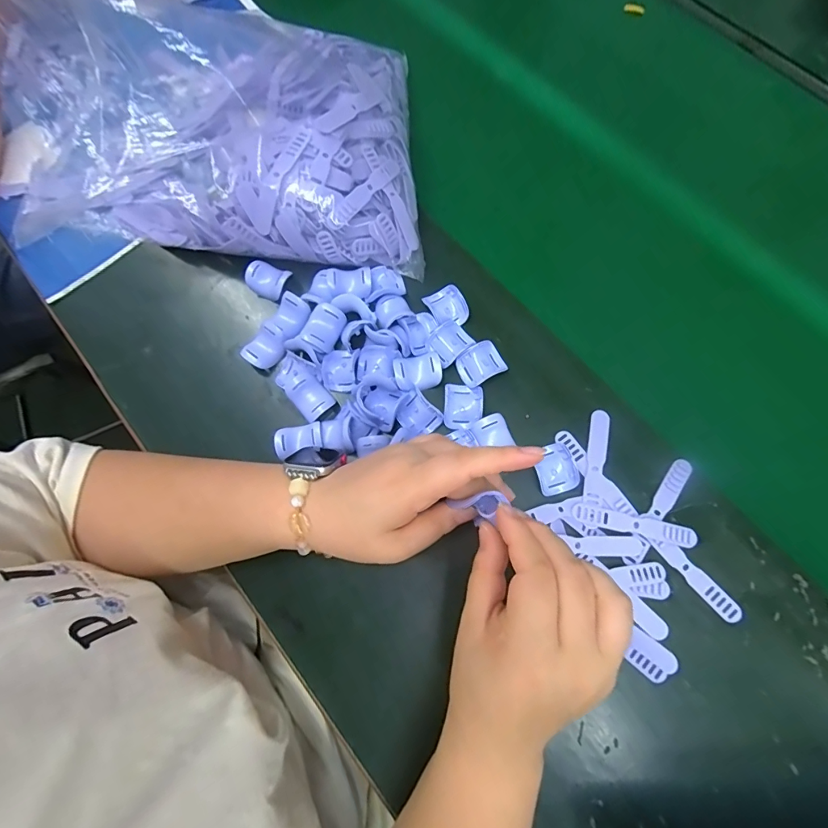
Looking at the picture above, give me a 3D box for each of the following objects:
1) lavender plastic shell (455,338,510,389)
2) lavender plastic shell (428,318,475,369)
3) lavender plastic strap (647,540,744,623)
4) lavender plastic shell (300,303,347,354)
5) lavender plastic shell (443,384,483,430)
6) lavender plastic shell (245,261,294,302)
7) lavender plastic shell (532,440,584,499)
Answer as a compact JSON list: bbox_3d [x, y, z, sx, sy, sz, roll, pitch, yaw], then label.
[{"bbox_3d":[0.056,-0.042,0.369,0.037,0.014,0.030,-29,75,-6],"label":"lavender plastic shell"},{"bbox_3d":[0.033,-0.063,0.374,0.037,0.011,0.032,-34,75,-8],"label":"lavender plastic shell"},{"bbox_3d":[0.207,0.119,0.322,0.016,0.005,0.075,-41,76,-9],"label":"lavender plastic strap"},{"bbox_3d":[-0.079,-0.075,0.377,0.027,0.015,0.040,26,76,9],"label":"lavender plastic shell"},{"bbox_3d":[0.040,-0.007,0.360,0.030,0.009,0.037,3,74,3],"label":"lavender plastic shell"},{"bbox_3d":[-0.134,-0.121,0.403,0.040,0.020,0.026,27,76,9],"label":"lavender plastic shell"},{"bbox_3d":[0.111,0.043,0.343,0.034,0.008,0.037,-1,74,2],"label":"lavender plastic shell"}]

